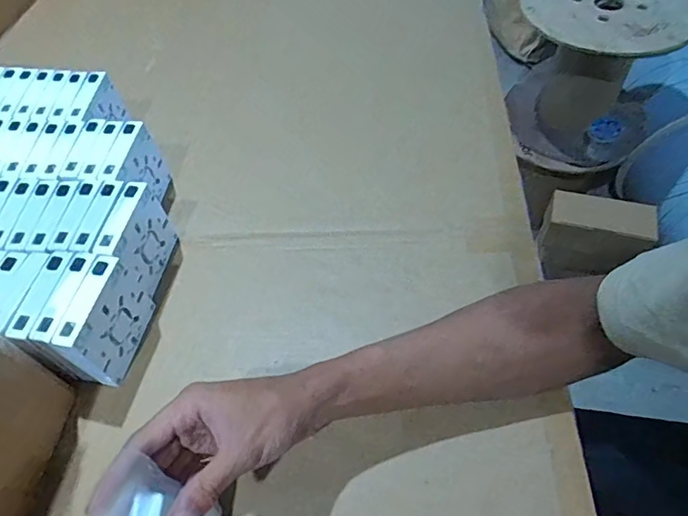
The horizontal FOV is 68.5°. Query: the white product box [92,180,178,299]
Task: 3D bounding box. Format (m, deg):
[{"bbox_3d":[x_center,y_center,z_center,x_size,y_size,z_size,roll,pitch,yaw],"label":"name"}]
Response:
[{"bbox_3d":[-0.199,-0.019,0.501,0.026,0.081,0.090,6,56,8],"label":"white product box"}]

